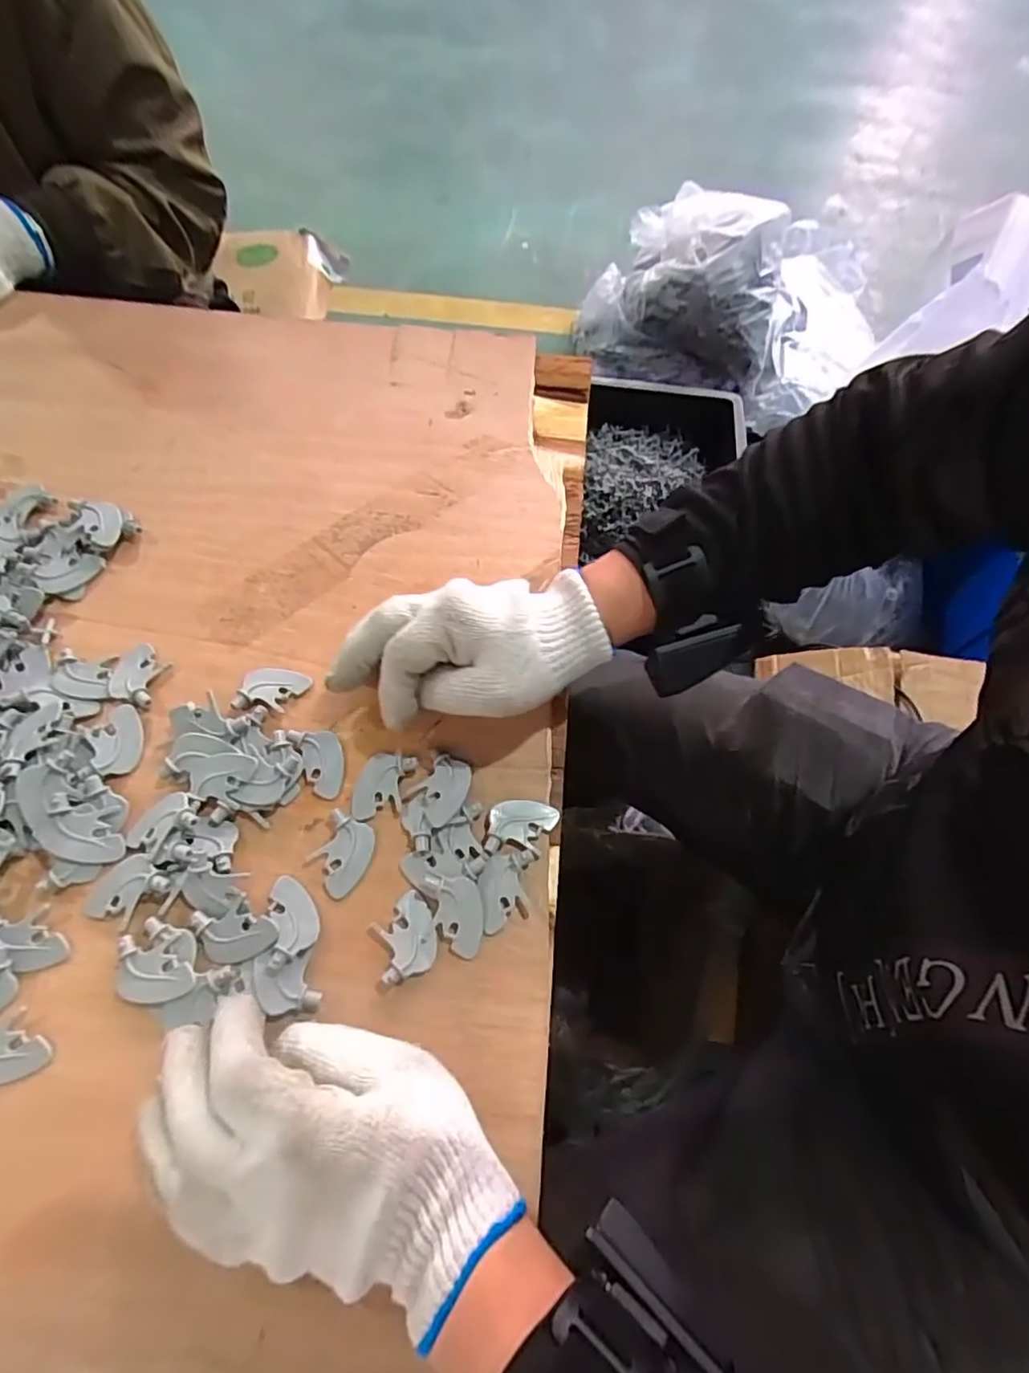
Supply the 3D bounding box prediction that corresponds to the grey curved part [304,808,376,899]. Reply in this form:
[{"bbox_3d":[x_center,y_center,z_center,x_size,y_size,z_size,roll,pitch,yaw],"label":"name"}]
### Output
[{"bbox_3d":[-0.103,0.099,0.361,0.033,0.008,0.044,21,66,7],"label":"grey curved part"}]

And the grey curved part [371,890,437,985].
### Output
[{"bbox_3d":[-0.061,0.140,0.344,0.032,0.007,0.042,-18,68,-11],"label":"grey curved part"}]

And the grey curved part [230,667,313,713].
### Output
[{"bbox_3d":[-0.160,0.002,0.403,0.046,0.008,0.030,3,65,-2],"label":"grey curved part"}]

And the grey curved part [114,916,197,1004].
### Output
[{"bbox_3d":[-0.194,0.149,0.332,0.044,0.008,0.040,2,65,-2],"label":"grey curved part"}]

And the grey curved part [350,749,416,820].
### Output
[{"bbox_3d":[-0.083,0.062,0.379,0.031,0.011,0.045,18,66,6],"label":"grey curved part"}]

